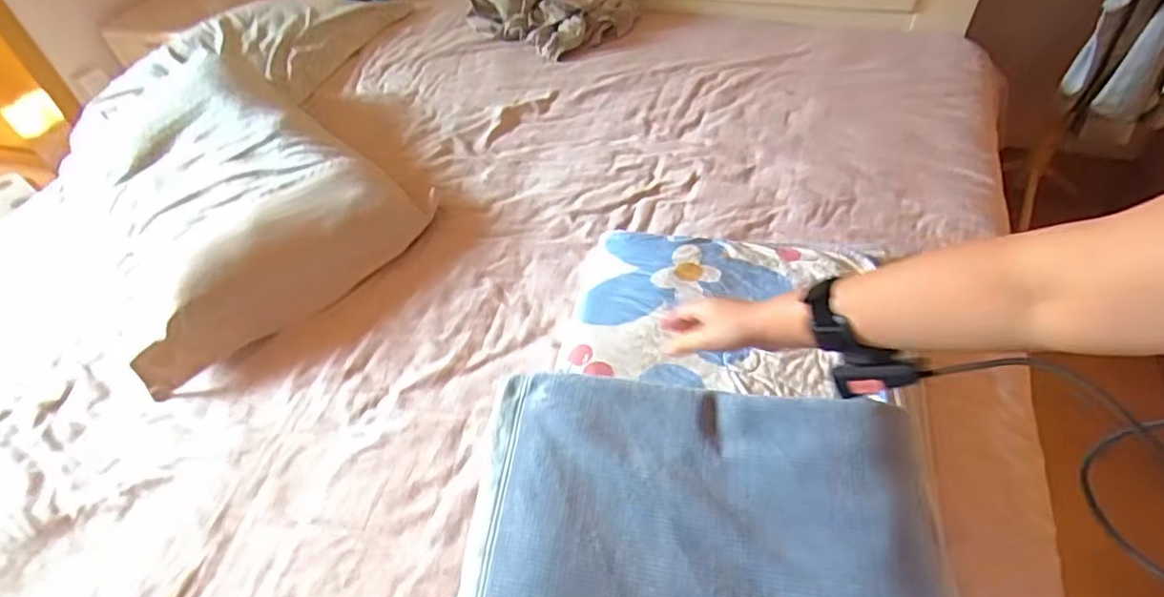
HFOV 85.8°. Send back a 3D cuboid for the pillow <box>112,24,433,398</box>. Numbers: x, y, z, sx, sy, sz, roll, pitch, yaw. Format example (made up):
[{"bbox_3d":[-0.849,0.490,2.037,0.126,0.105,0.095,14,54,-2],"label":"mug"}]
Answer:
[{"bbox_3d":[-0.659,-0.242,1.150,0.486,0.129,0.782,-34,54,-22],"label":"pillow"}]

